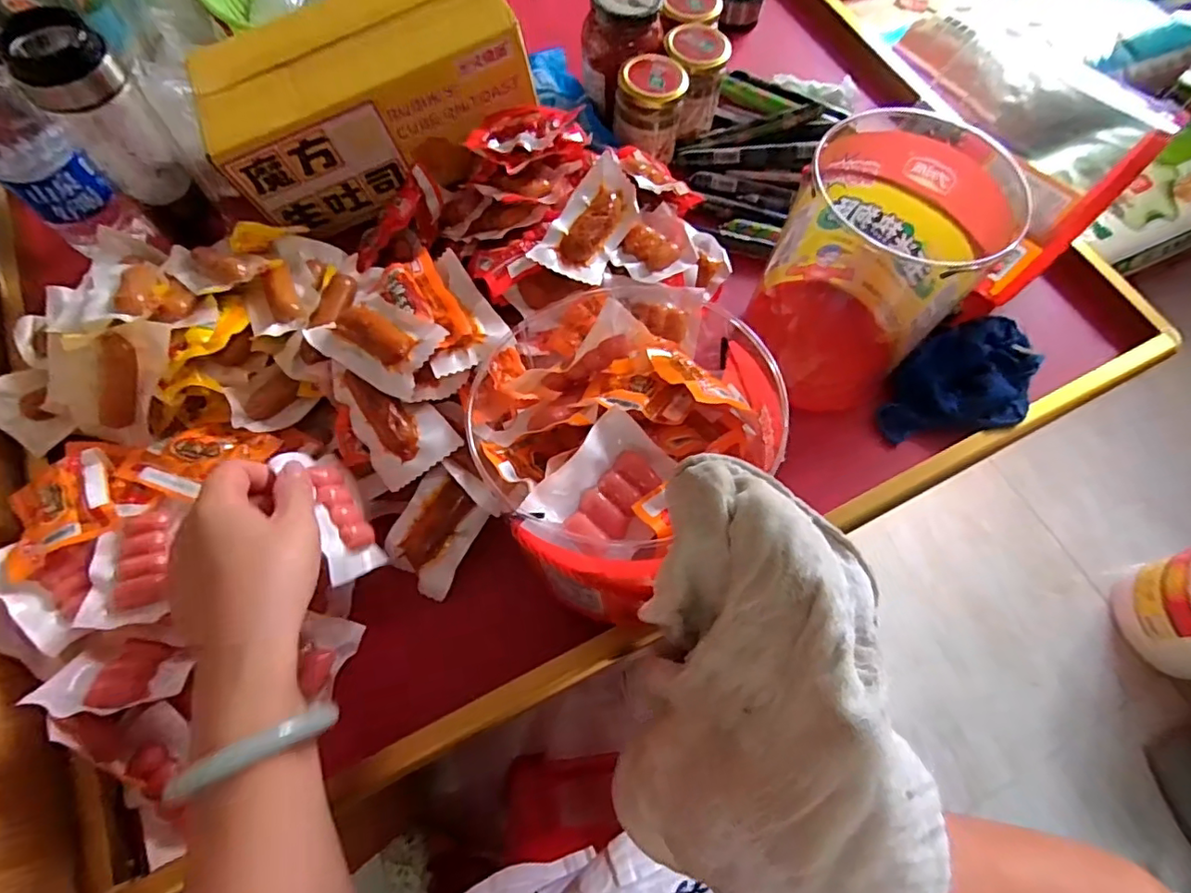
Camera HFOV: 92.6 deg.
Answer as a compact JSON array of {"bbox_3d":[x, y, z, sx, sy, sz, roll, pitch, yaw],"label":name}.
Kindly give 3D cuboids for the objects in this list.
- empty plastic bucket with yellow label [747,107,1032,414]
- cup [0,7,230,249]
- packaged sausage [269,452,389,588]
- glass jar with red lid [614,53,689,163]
[{"bbox_3d":[0.206,-0.131,0.450,0.134,0.146,0.128,42,72,14],"label":"empty plastic bucket with yellow label"},{"bbox_3d":[-0.374,-0.243,0.456,0.059,0.177,0.057,-35,73,-15],"label":"cup"},{"bbox_3d":[-0.176,0.045,0.383,0.018,0.058,0.094,-30,82,19],"label":"packaged sausage"},{"bbox_3d":[0.054,-0.331,0.552,0.062,0.067,0.060,1,67,-2],"label":"glass jar with red lid"}]

